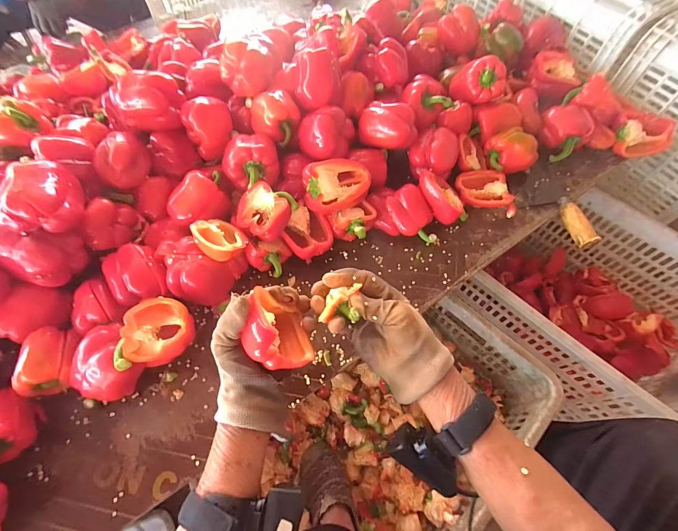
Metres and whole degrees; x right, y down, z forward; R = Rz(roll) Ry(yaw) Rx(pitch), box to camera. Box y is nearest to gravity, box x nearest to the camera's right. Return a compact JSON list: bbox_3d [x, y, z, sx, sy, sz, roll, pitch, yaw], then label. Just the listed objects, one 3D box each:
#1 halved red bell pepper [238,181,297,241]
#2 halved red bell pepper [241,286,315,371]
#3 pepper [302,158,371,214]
[{"bbox_3d":[-0.120,-0.083,0.517,0.079,0.050,0.084,28,67,14],"label":"halved red bell pepper"},{"bbox_3d":[-0.065,0.069,0.333,0.058,0.069,0.082,-27,66,-12],"label":"halved red bell pepper"},{"bbox_3d":[-0.003,-0.135,0.539,0.109,0.032,0.081,-21,95,-20],"label":"pepper"}]

